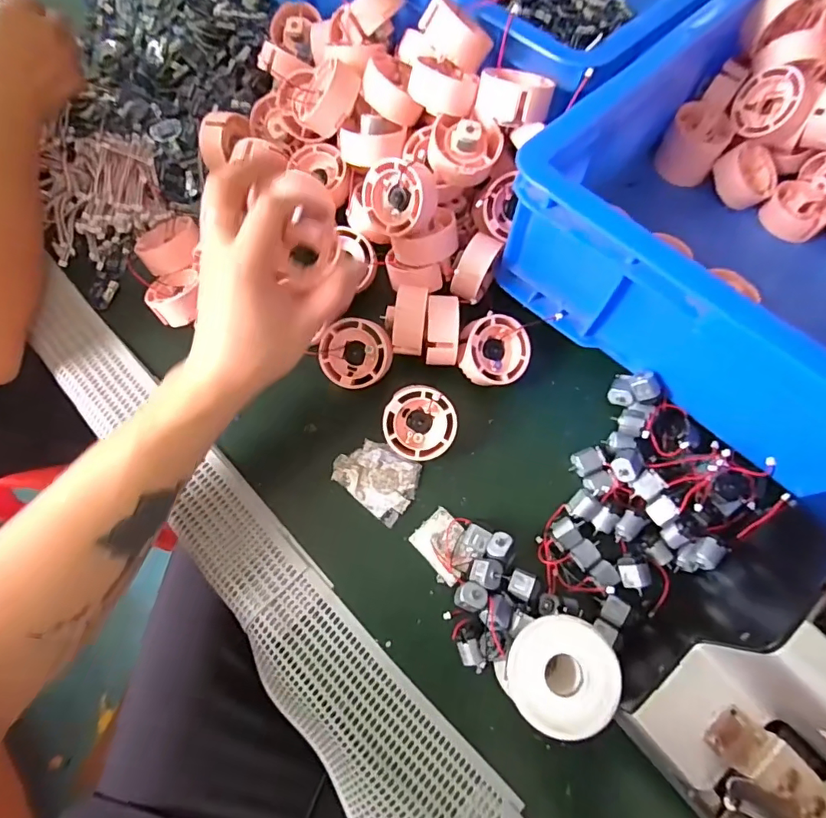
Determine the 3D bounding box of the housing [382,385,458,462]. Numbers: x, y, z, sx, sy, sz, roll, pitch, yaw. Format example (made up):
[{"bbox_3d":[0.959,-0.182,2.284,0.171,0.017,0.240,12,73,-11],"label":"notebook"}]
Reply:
[{"bbox_3d":[0.005,0.010,0.386,0.054,0.032,0.054,0,97,-3],"label":"housing"}]

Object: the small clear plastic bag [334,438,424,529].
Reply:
[{"bbox_3d":[-0.027,0.052,0.394,0.064,0.007,0.049,35,70,11],"label":"small clear plastic bag"}]

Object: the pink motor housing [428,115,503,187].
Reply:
[{"bbox_3d":[0.039,-0.198,0.388,0.054,0.036,0.051,1,68,-2],"label":"pink motor housing"}]

